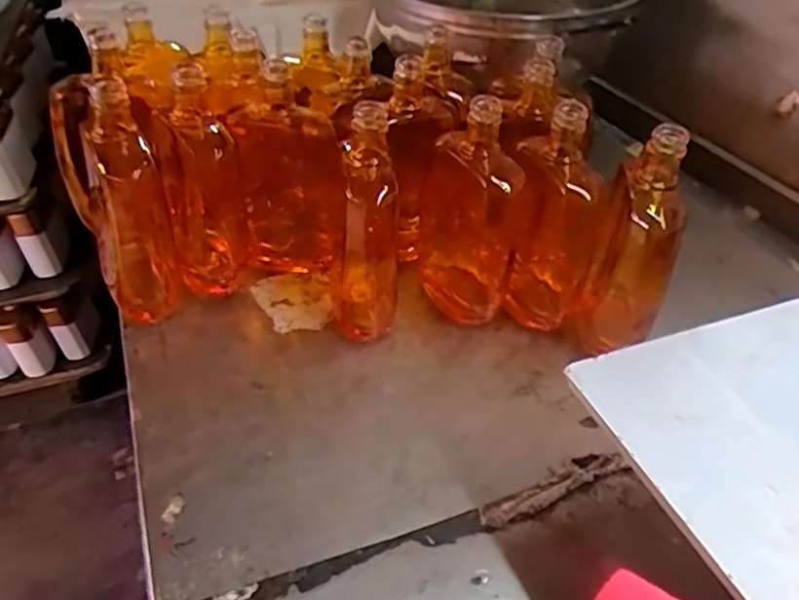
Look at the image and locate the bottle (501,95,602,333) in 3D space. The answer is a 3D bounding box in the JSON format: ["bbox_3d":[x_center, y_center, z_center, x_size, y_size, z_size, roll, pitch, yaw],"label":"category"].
[{"bbox_3d":[0.127,-0.063,0.535,0.064,0.193,0.070,4,40,0],"label":"bottle"}]

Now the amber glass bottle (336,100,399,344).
[{"bbox_3d":[-0.026,-0.053,0.508,0.047,0.195,0.051,-15,43,-22],"label":"amber glass bottle"}]

